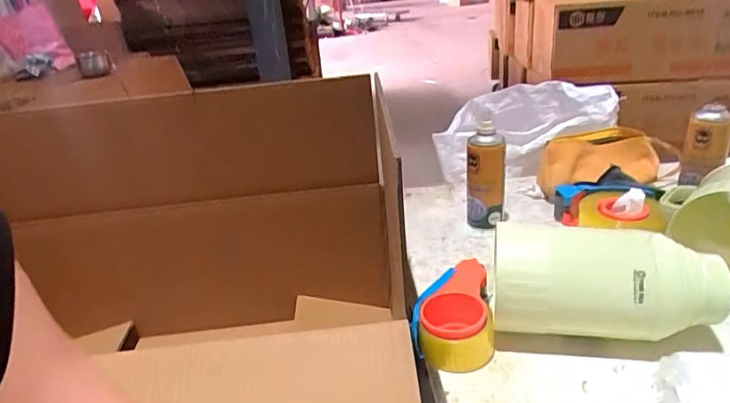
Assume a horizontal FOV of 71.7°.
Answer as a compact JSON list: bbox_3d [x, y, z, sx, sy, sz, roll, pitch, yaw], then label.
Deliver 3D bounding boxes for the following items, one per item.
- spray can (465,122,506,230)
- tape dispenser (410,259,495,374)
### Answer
[{"bbox_3d":[0.205,-0.034,0.859,0.063,0.176,0.052,0,24,12],"label":"spray can"},{"bbox_3d":[0.109,0.139,0.630,0.093,0.065,0.135,-1,24,10],"label":"tape dispenser"}]

